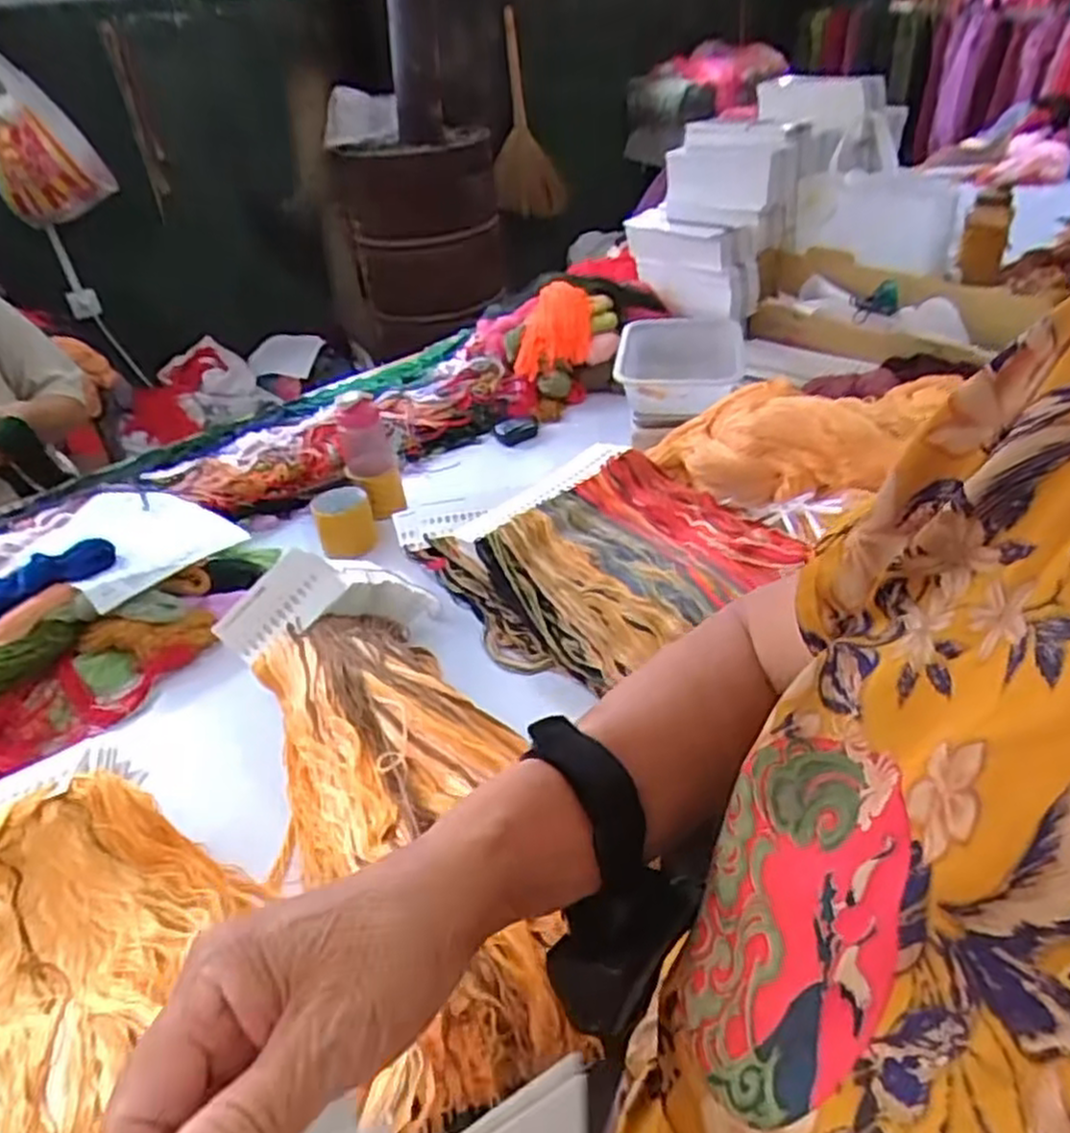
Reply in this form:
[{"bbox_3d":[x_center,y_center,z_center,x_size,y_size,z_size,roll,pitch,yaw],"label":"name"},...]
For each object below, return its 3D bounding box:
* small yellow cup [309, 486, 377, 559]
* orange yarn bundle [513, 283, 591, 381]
[{"bbox_3d":[-0.280,-0.062,1.128,0.082,0.079,0.081,-4,37,3],"label":"small yellow cup"},{"bbox_3d":[0.036,-0.472,1.512,0.152,0.115,0.169,-2,37,5],"label":"orange yarn bundle"}]

